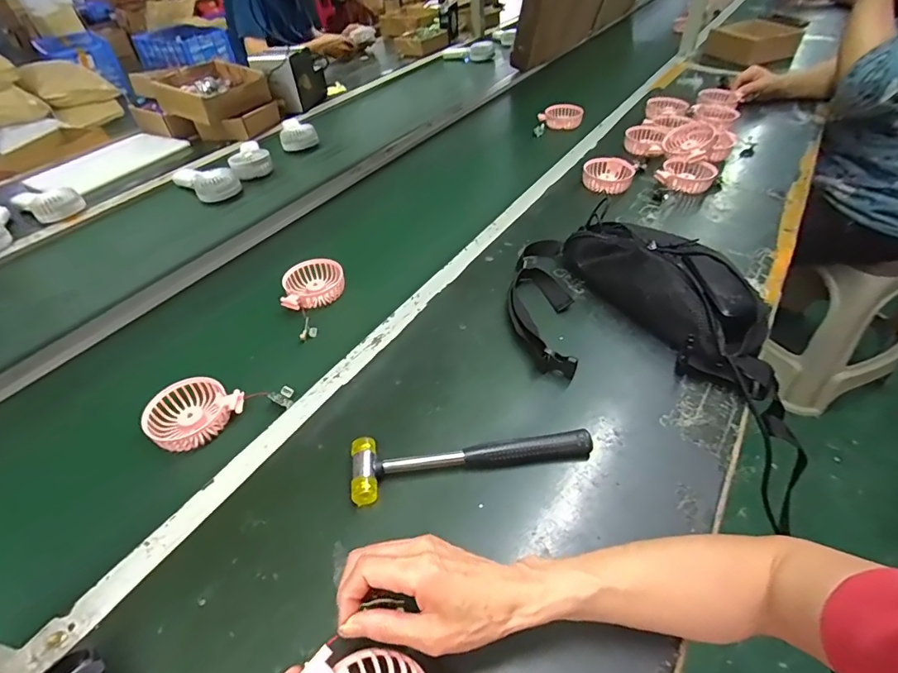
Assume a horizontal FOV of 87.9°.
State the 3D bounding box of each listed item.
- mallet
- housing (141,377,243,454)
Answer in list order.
[{"bbox_3d":[0.024,0.116,0.468,0.237,0.029,0.058,-9,45,-5],"label":"mallet"},{"bbox_3d":[-0.305,0.086,0.551,0.090,0.024,0.097,-2,44,2],"label":"housing"}]

